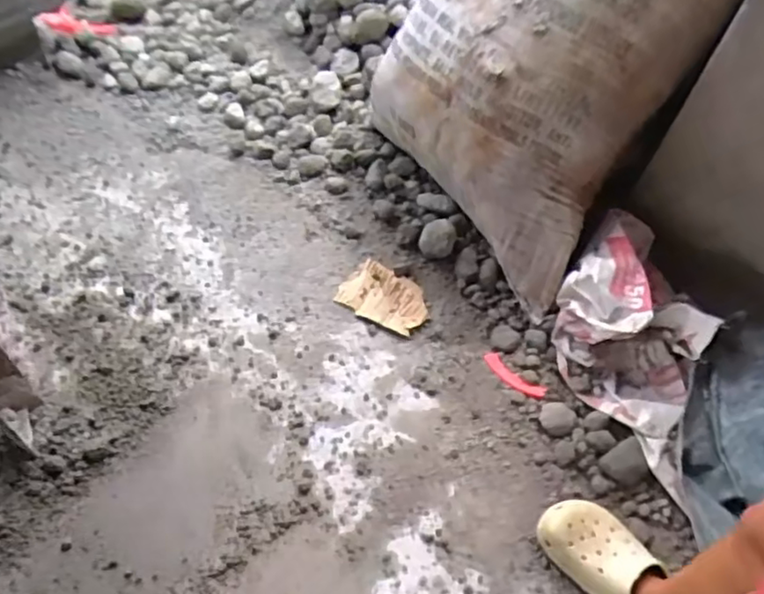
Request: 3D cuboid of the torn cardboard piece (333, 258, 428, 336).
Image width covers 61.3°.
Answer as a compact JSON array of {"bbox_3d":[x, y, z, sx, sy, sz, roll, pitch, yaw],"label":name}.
[{"bbox_3d":[0.007,0.000,1.135,0.154,0.009,0.107,31,60,17],"label":"torn cardboard piece"}]

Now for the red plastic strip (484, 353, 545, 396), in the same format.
[{"bbox_3d":[0.216,0.129,1.062,0.111,0.007,0.032,35,61,19],"label":"red plastic strip"}]

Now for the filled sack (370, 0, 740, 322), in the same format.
[{"bbox_3d":[0.276,-0.466,1.038,0.475,0.844,0.241,30,15,7],"label":"filled sack"}]

